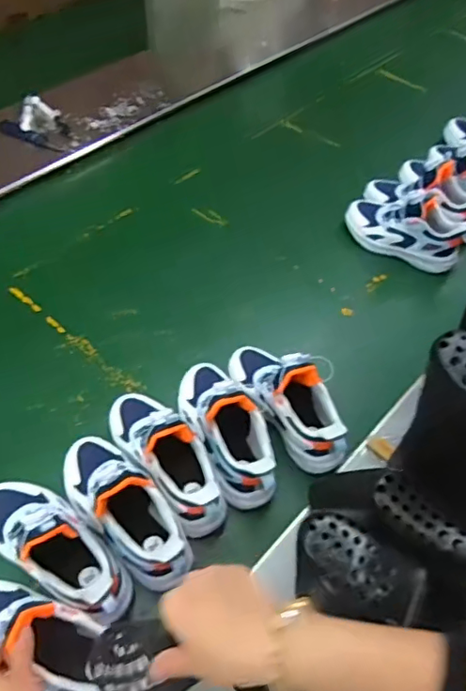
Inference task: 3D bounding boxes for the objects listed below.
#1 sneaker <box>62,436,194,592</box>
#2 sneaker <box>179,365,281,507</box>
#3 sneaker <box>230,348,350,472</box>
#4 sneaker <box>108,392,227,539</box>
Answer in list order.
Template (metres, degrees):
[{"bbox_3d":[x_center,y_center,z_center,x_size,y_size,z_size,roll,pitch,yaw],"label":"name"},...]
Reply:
[{"bbox_3d":[-0.139,0.185,0.635,0.098,0.106,0.218,-38,66,-22],"label":"sneaker"},{"bbox_3d":[-0.008,0.096,0.709,0.096,0.101,0.216,-18,60,-12],"label":"sneaker"},{"bbox_3d":[0.077,0.067,0.743,0.086,0.118,0.215,-31,64,-19],"label":"sneaker"},{"bbox_3d":[-0.085,0.124,0.675,0.092,0.126,0.218,-33,64,-20],"label":"sneaker"}]

